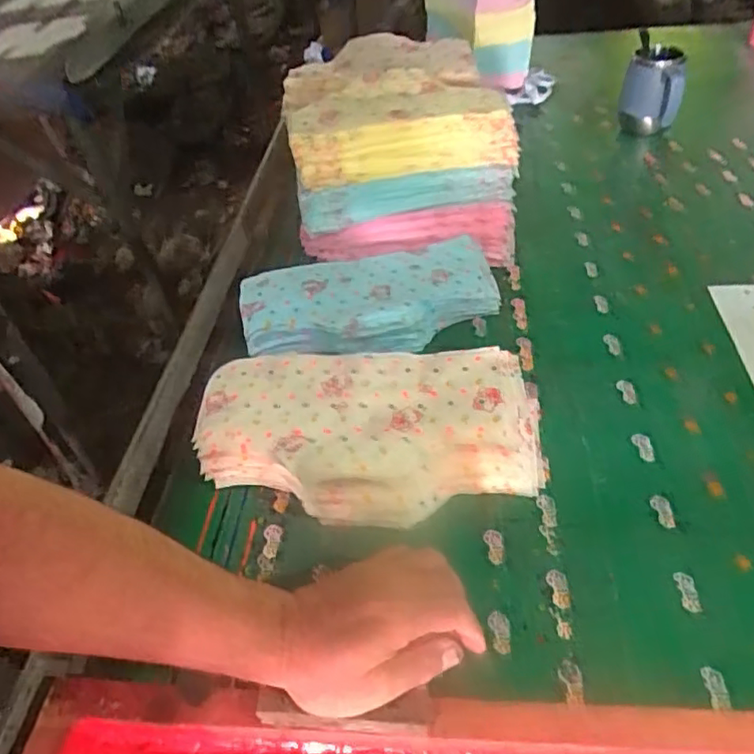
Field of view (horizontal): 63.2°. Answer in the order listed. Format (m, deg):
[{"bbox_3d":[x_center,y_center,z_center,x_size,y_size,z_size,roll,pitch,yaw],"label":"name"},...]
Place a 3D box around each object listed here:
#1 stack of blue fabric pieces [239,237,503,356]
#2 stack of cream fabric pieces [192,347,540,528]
[{"bbox_3d":[-0.011,-0.090,0.772,0.316,0.061,0.180,-11,43,-4],"label":"stack of blue fabric pieces"},{"bbox_3d":[-0.009,0.059,0.600,0.320,0.076,0.167,0,43,7],"label":"stack of cream fabric pieces"}]

